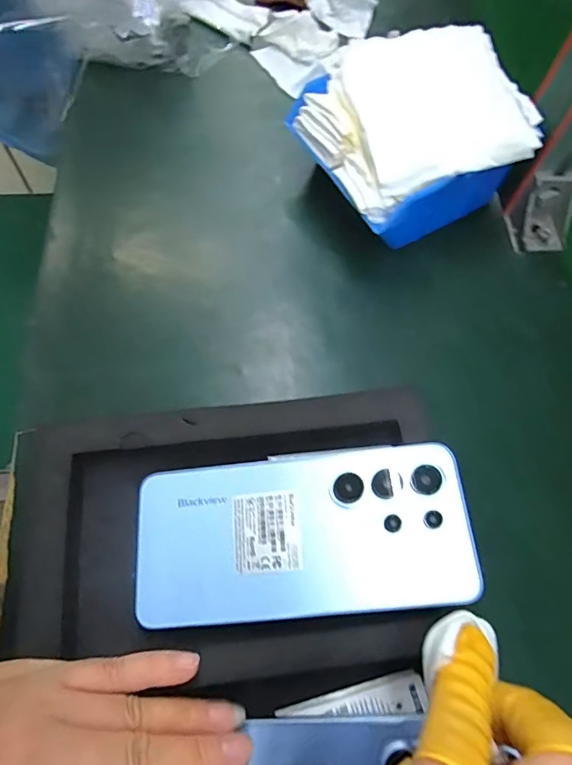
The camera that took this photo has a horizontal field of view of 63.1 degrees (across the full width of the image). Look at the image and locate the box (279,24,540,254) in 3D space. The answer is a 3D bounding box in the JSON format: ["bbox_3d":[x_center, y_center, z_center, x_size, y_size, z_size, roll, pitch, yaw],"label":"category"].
[{"bbox_3d":[0.088,-0.172,0.338,0.135,0.081,0.137,-30,70,-12],"label":"box"}]

